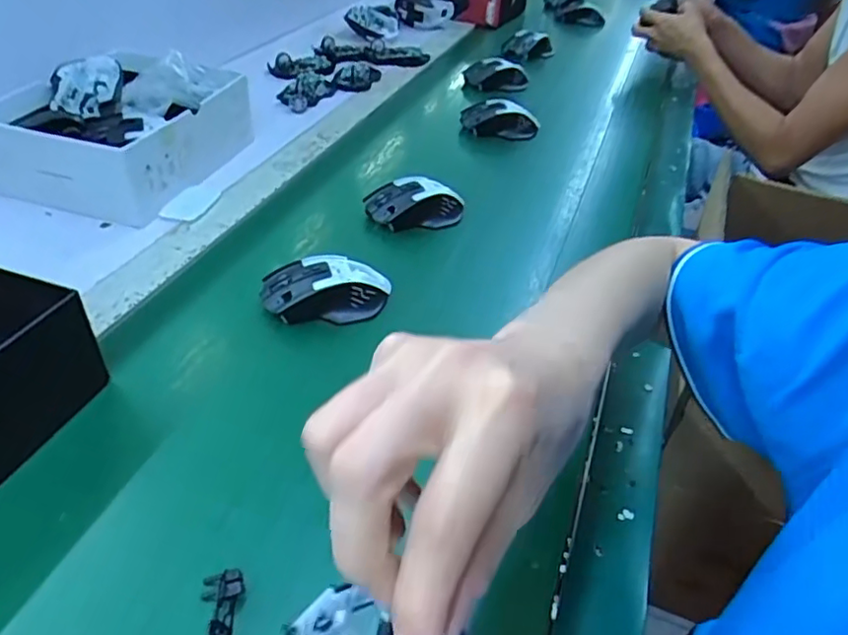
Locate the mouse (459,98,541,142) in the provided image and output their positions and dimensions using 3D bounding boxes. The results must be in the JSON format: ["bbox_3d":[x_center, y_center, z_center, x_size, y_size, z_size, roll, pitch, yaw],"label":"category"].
[{"bbox_3d":[0.101,-0.264,0.828,0.098,0.041,0.063,-3,42,-8],"label":"mouse"}]

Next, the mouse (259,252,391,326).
[{"bbox_3d":[-0.086,-0.022,0.549,0.111,0.046,0.059,-3,40,-10],"label":"mouse"}]

